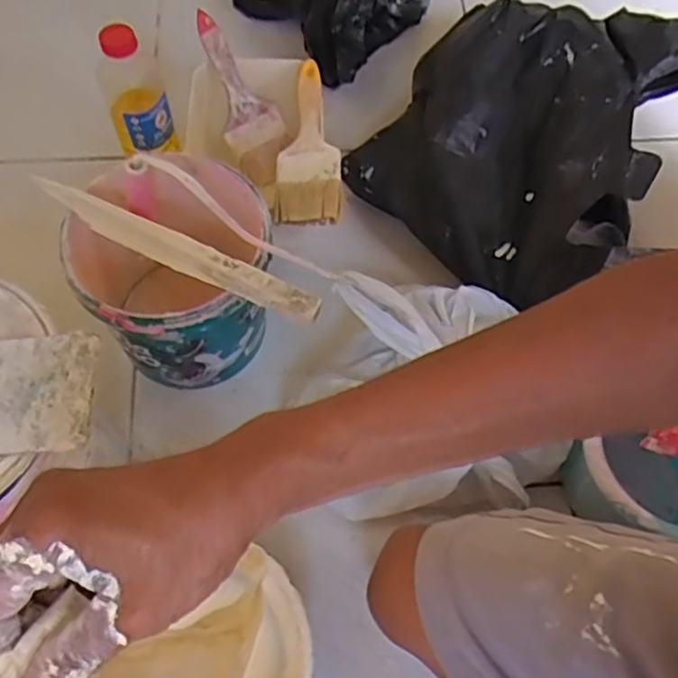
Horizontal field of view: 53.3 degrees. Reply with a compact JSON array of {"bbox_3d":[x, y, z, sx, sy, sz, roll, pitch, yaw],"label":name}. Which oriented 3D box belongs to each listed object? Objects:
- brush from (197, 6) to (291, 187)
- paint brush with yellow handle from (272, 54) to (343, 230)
[{"bbox_3d":[-0.104,-0.259,0.731,0.063,0.018,0.180,-29,109,-13],"label":"brush"},{"bbox_3d":[-0.027,-0.202,0.669,0.062,0.019,0.203,3,66,1],"label":"paint brush with yellow handle"}]

